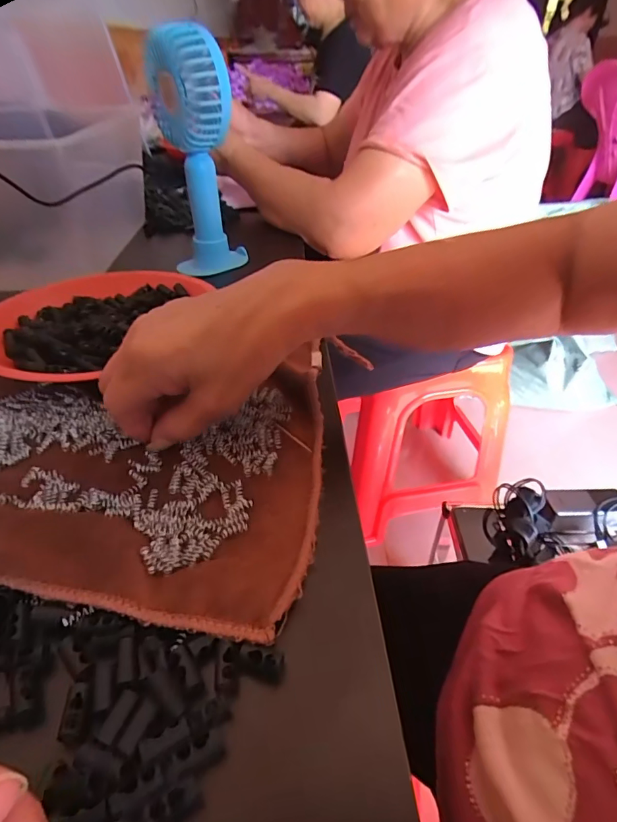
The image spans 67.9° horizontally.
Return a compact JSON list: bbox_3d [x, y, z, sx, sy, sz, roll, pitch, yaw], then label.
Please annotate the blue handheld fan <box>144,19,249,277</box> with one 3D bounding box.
[{"bbox_3d":[-0.123,-0.278,0.503,0.079,0.226,0.096,-8,39,-9],"label":"blue handheld fan"}]

